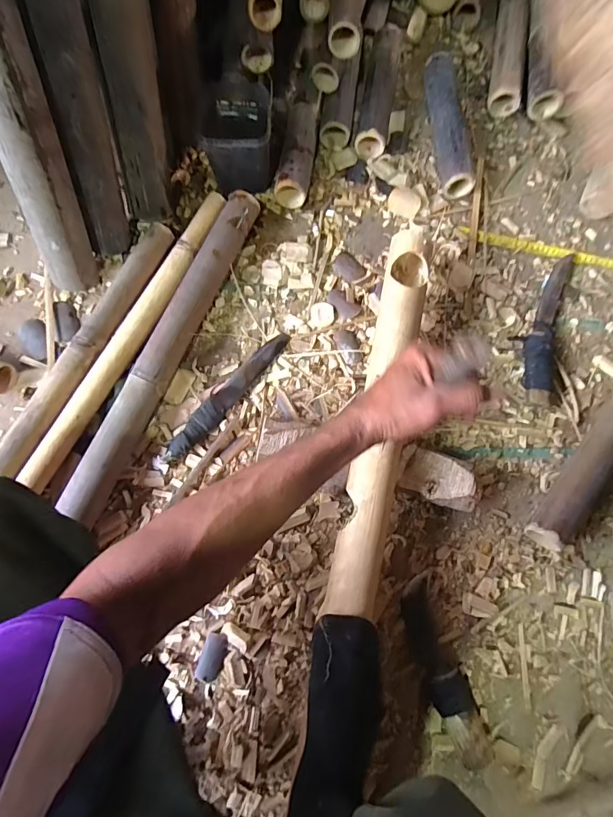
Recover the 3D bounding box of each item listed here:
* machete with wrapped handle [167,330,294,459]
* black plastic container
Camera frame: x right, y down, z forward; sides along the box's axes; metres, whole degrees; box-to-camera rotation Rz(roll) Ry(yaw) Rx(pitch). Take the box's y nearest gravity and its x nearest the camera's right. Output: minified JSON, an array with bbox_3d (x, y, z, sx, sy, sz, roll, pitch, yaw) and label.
[{"bbox_3d":[-0.119,-0.027,0.642,0.038,0.028,0.255,37,79,6],"label":"machete with wrapped handle"},{"bbox_3d":[-0.116,-0.469,0.689,0.108,0.120,0.171,-3,78,-2],"label":"black plastic container"}]

